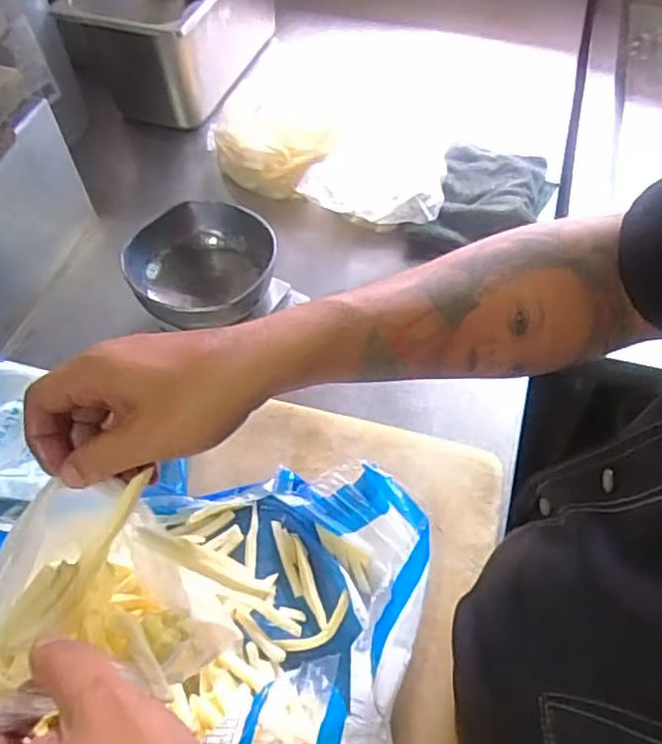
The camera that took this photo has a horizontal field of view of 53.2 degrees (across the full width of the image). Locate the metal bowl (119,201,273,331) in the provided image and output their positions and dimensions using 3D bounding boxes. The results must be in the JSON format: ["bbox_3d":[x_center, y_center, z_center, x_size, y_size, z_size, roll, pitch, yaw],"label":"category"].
[{"bbox_3d":[-0.128,-0.094,0.665,0.136,0.077,0.142,-1,56,1],"label":"metal bowl"}]

